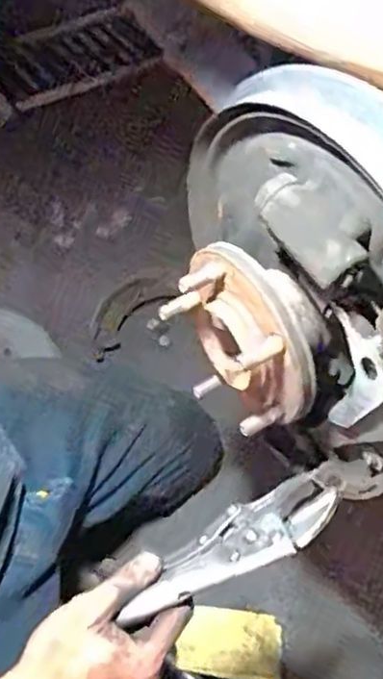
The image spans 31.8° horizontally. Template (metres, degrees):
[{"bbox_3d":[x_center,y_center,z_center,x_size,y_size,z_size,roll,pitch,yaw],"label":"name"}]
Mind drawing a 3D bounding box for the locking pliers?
[{"bbox_3d":[0.027,0.145,0.466,0.160,0.028,0.053,-33,52,7],"label":"locking pliers"}]

